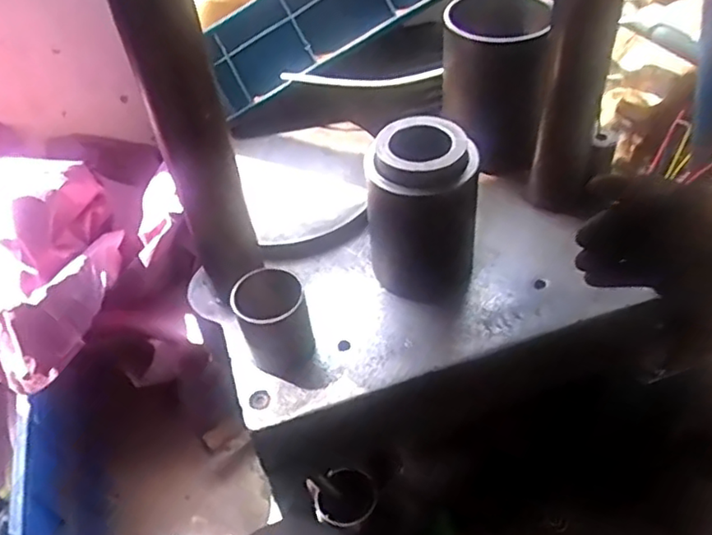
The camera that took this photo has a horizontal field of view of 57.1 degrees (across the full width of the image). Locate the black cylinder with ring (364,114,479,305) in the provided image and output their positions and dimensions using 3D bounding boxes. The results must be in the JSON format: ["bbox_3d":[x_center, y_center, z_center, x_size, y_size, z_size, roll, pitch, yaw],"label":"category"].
[{"bbox_3d":[0.067,-0.051,0.668,0.107,0.167,0.082,-1,46,5],"label":"black cylinder with ring"}]

